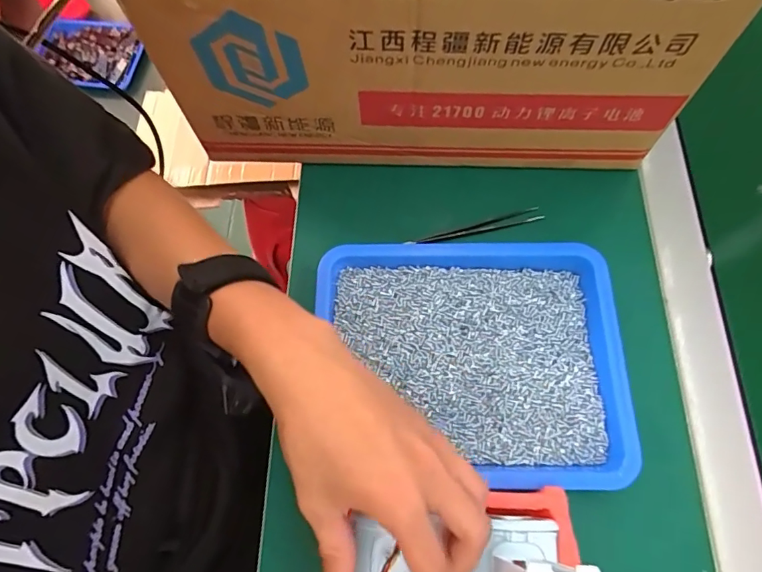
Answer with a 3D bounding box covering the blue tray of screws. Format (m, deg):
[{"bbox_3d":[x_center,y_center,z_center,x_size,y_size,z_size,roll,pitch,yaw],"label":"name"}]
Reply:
[{"bbox_3d":[0.065,0.053,0.356,0.218,0.036,0.170,1,68,2],"label":"blue tray of screws"}]

